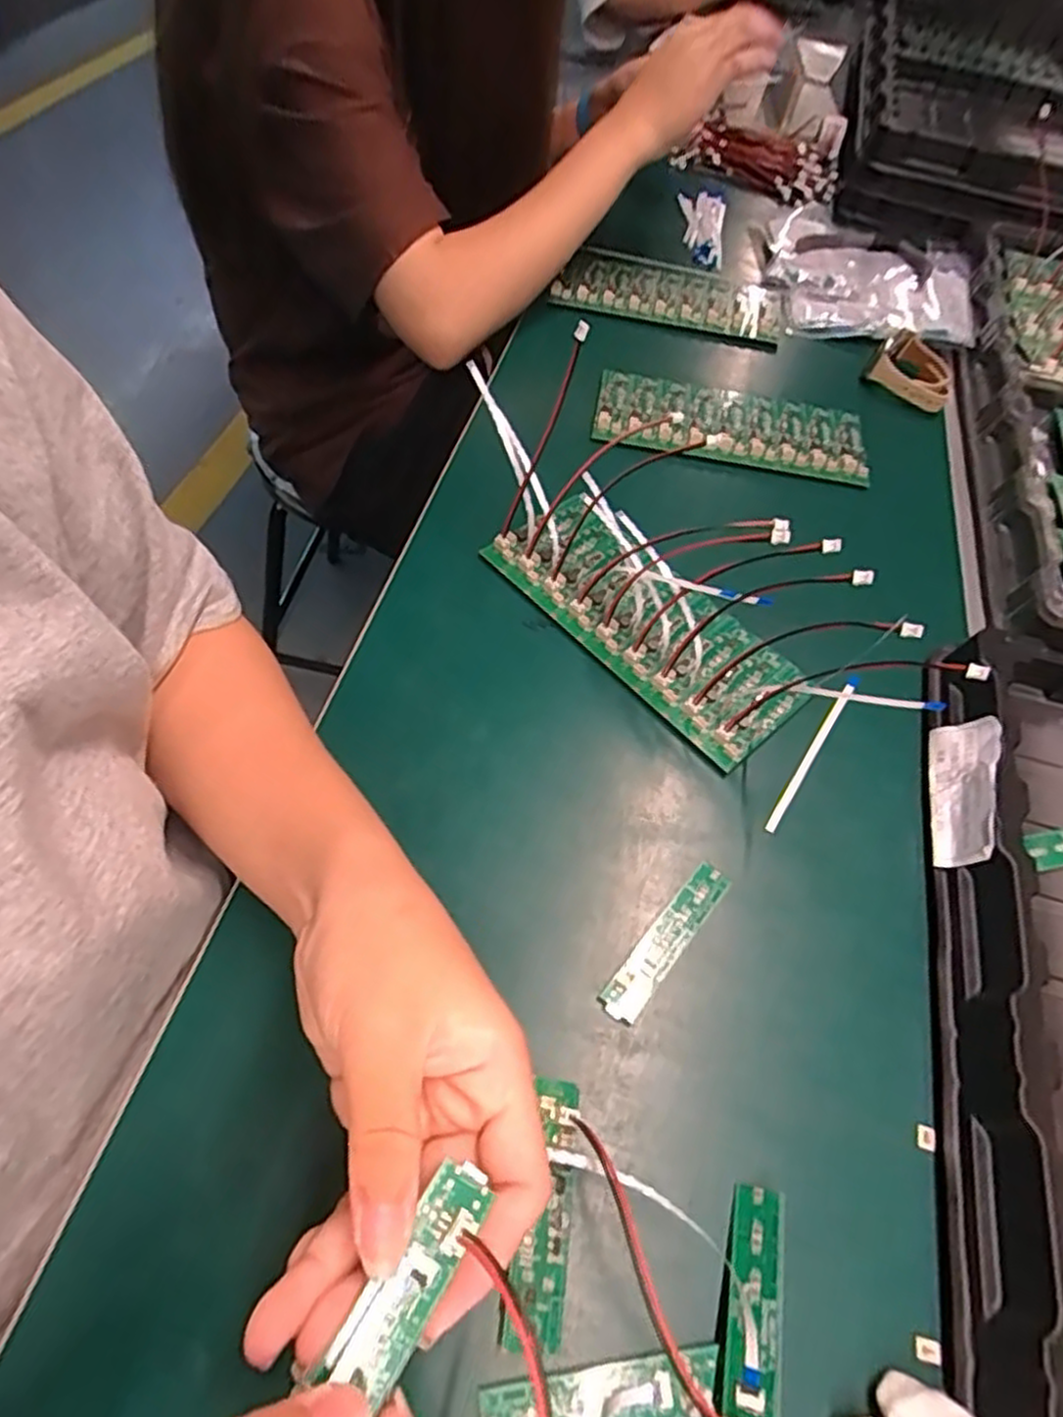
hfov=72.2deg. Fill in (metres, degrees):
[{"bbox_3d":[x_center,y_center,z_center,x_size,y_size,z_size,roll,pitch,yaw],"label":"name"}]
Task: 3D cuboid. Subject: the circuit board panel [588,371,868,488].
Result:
[{"bbox_3d":[0.143,-0.206,0.527,0.191,0.017,0.076,8,56,1],"label":"circuit board panel"}]

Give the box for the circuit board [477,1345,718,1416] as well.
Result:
[{"bbox_3d":[0.023,0.229,0.240,0.079,0.004,0.019,-5,57,-7],"label":"circuit board"}]

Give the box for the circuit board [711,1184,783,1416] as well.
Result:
[{"bbox_3d":[0.073,0.208,0.245,0.020,0.009,0.082,-2,41,22],"label":"circuit board"}]

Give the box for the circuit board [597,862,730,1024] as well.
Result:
[{"bbox_3d":[0.061,0.103,0.328,0.018,0.004,0.082,36,61,19],"label":"circuit board"}]

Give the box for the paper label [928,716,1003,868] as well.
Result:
[{"bbox_3d":[0.213,0.041,0.360,0.007,0.034,0.075,30,60,-18],"label":"paper label"}]

